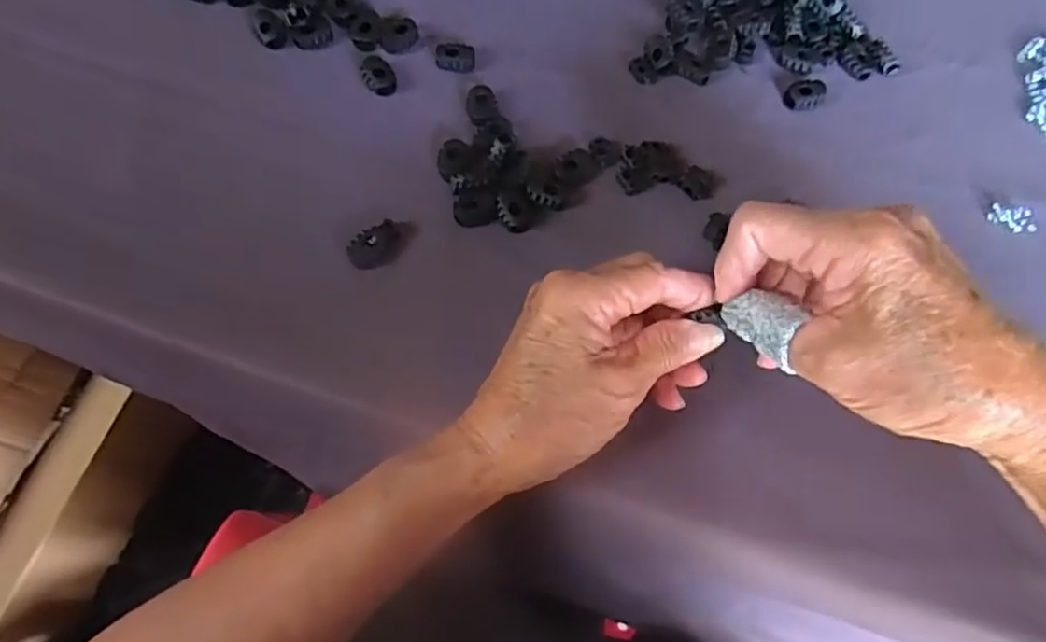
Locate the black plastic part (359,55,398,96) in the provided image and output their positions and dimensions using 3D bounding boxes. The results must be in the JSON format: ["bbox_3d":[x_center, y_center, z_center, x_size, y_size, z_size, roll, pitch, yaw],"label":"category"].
[{"bbox_3d":[-0.082,-0.139,0.380,0.018,0.006,0.026,-21,72,-9],"label":"black plastic part"}]

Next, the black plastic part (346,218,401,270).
[{"bbox_3d":[-0.075,-0.038,0.342,0.028,0.005,0.020,-24,72,-10],"label":"black plastic part"}]

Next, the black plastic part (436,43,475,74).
[{"bbox_3d":[-0.038,-0.150,0.384,0.022,0.008,0.013,-1,70,-2],"label":"black plastic part"}]

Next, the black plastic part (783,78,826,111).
[{"bbox_3d":[0.160,-0.130,0.384,0.024,0.007,0.018,-28,73,-12],"label":"black plastic part"}]

